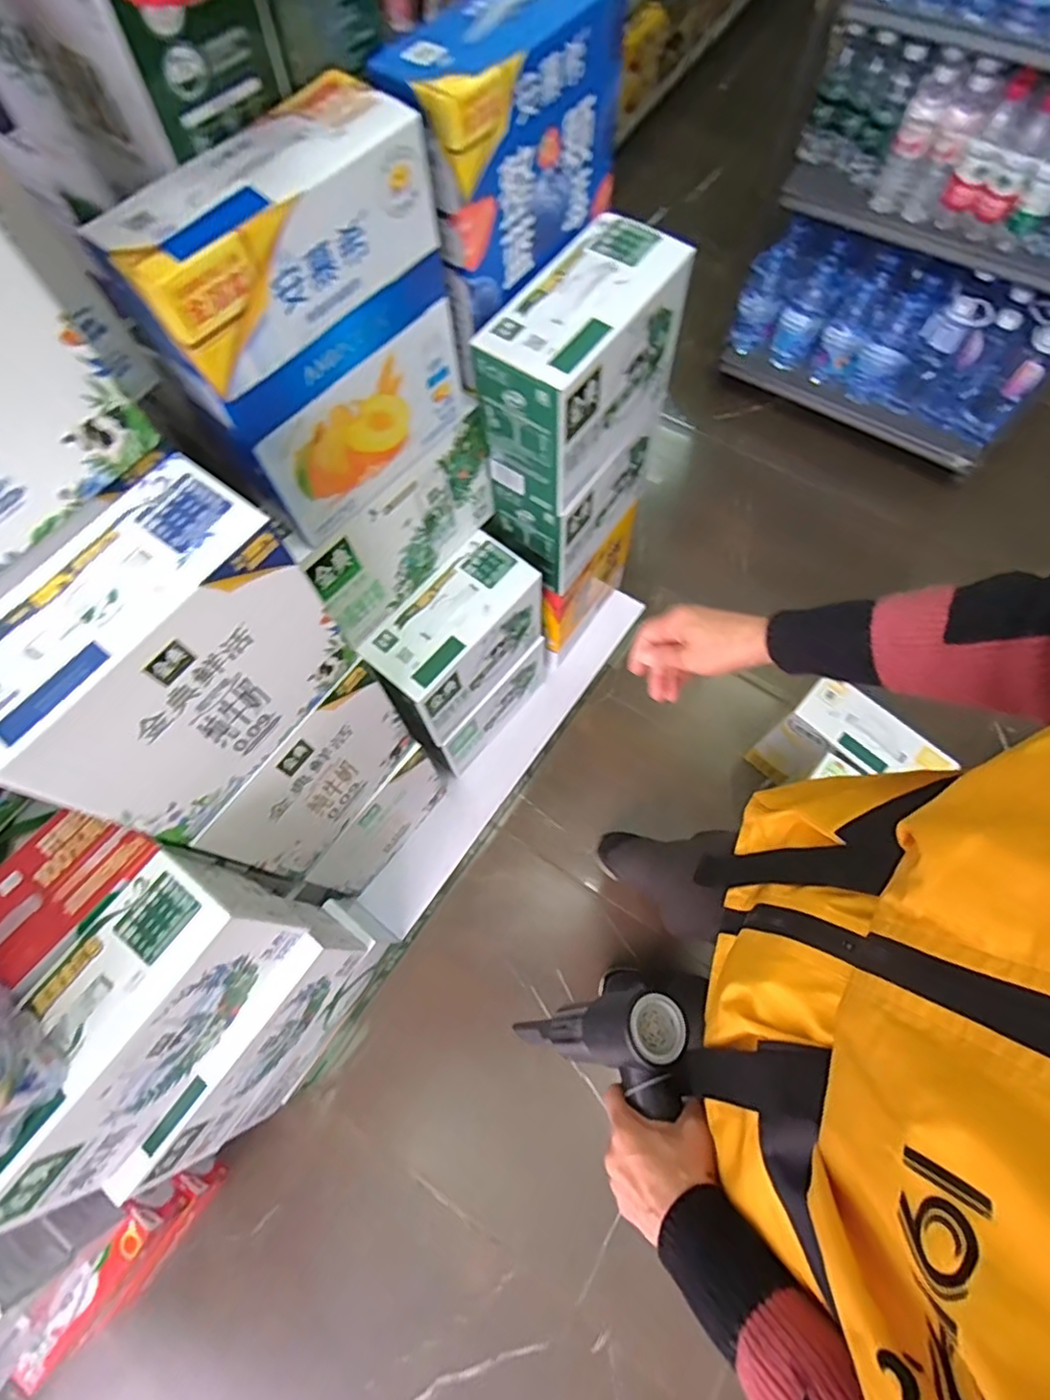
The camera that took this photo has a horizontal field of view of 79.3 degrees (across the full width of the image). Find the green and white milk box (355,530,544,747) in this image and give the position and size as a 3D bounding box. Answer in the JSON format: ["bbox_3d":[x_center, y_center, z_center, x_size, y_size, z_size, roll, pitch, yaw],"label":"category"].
[{"bbox_3d":[-0.103,-0.100,1.047,0.127,0.204,0.290,37,74,15],"label":"green and white milk box"}]

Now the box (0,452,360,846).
[{"bbox_3d":[-0.323,-0.033,0.584,0.135,0.230,0.264,34,73,14],"label":"box"}]

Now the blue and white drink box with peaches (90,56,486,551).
[{"bbox_3d":[-0.206,-0.361,0.638,0.104,0.305,0.270,39,74,15],"label":"blue and white drink box with peaches"}]

